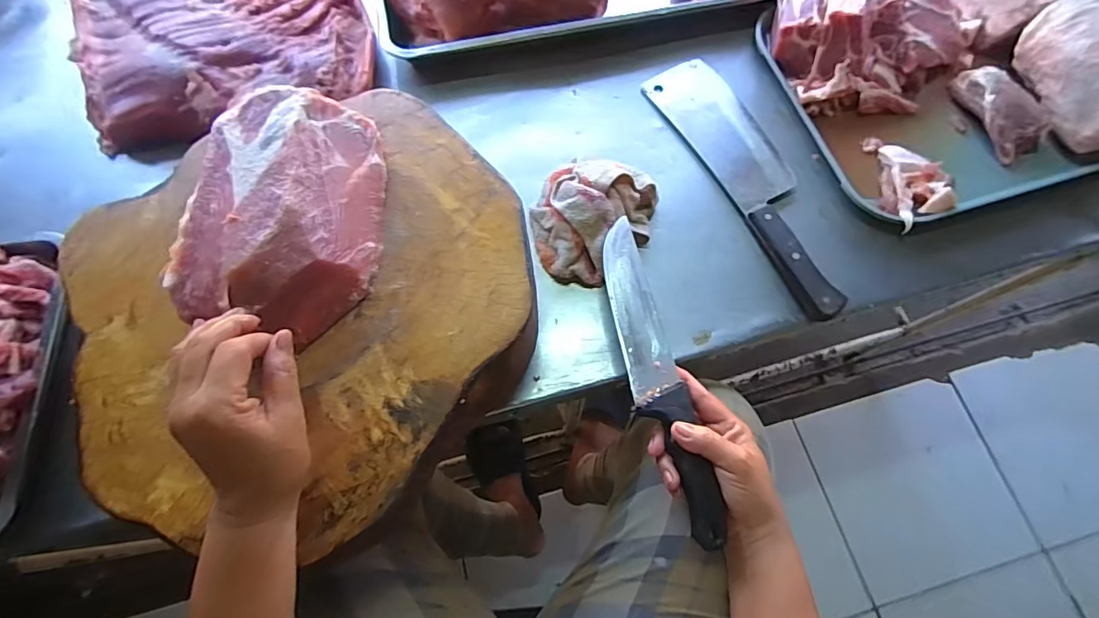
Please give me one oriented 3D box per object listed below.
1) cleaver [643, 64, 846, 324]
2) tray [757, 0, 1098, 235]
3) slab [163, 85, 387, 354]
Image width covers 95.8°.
[{"bbox_3d":[0.237,-0.160,0.571,0.091,0.028,0.356,-25,74,-9],"label":"cleaver"},{"bbox_3d":[0.498,-0.299,0.559,0.403,0.154,0.322,-18,73,-7],"label":"tray"},{"bbox_3d":[-0.219,-0.085,0.421,0.130,0.068,0.207,2,71,0],"label":"slab"}]

